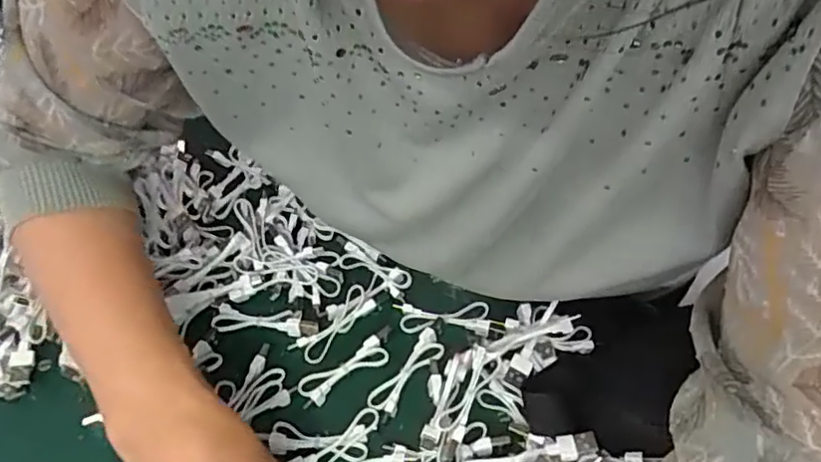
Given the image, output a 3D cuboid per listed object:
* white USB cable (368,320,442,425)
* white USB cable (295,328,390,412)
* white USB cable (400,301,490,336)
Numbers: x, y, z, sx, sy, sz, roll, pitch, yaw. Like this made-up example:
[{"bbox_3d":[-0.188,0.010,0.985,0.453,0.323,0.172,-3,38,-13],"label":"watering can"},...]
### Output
[{"bbox_3d":[0.000,0.093,0.416,0.021,0.006,0.076,34,59,20],"label":"white USB cable"},{"bbox_3d":[-0.042,0.093,0.418,0.074,0.009,0.023,-26,59,-20],"label":"white USB cable"},{"bbox_3d":[0.024,0.062,0.440,0.062,0.012,0.026,5,53,0],"label":"white USB cable"}]

